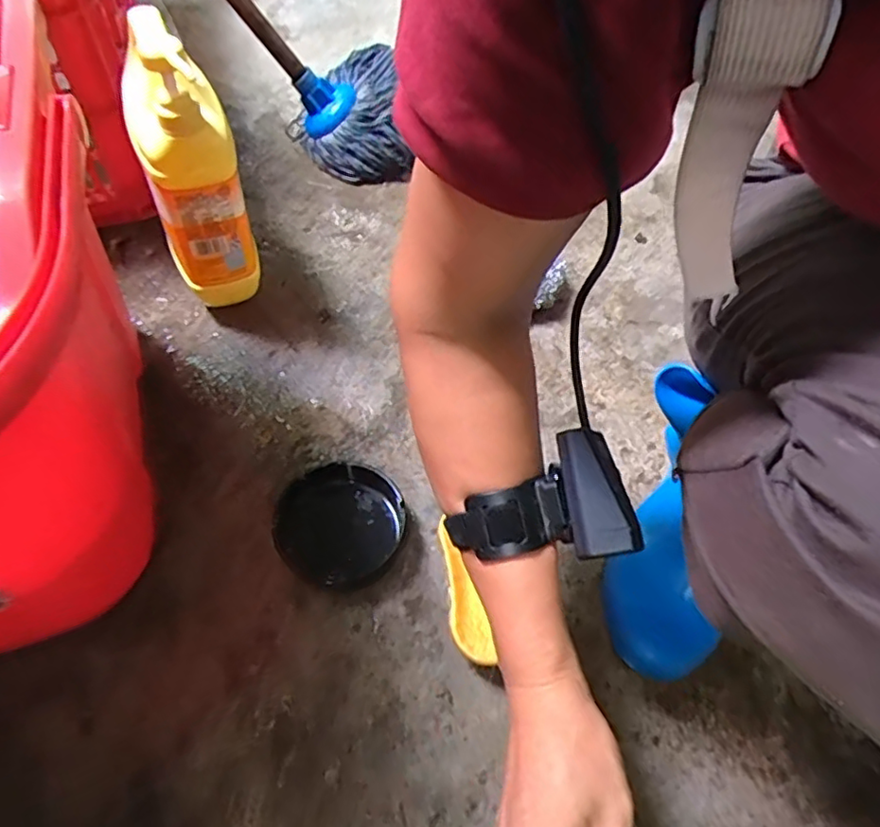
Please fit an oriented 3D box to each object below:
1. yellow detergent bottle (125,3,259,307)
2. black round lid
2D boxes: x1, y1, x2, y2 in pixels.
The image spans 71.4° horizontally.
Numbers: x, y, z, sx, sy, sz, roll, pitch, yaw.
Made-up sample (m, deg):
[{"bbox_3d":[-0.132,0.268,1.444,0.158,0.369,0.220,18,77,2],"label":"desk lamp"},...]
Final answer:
[{"bbox_3d":[-0.205,-0.186,0.518,0.071,0.278,0.044,-13,59,-14],"label":"yellow detergent bottle"},{"bbox_3d":[-0.080,0.089,0.494,0.098,0.025,0.093,1,57,-2],"label":"black round lid"}]

